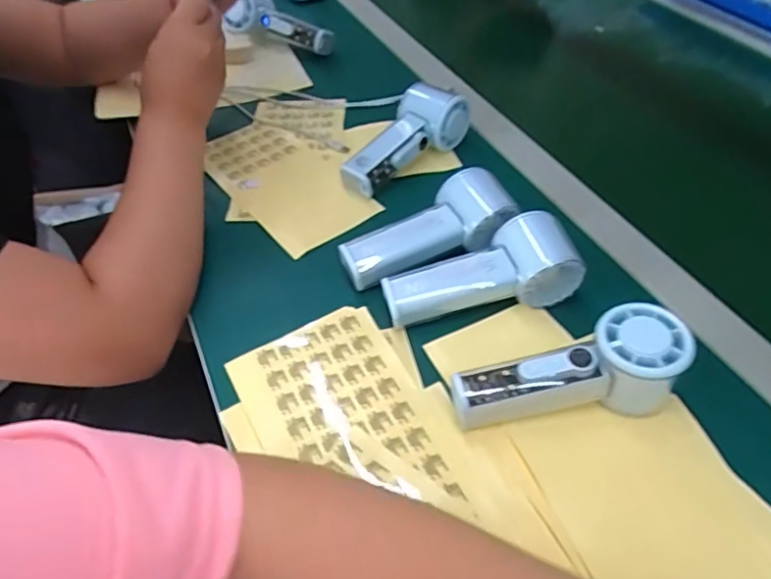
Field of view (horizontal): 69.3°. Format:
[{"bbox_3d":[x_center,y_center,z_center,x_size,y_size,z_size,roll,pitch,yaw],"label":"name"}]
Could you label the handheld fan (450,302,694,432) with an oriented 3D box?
[{"bbox_3d":[0.122,0.061,0.369,0.150,0.059,0.059,-15,49,-10],"label":"handheld fan"}]

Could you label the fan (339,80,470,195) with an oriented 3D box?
[{"bbox_3d":[0.012,-0.154,0.563,0.151,0.060,0.054,-33,54,-25],"label":"fan"}]

